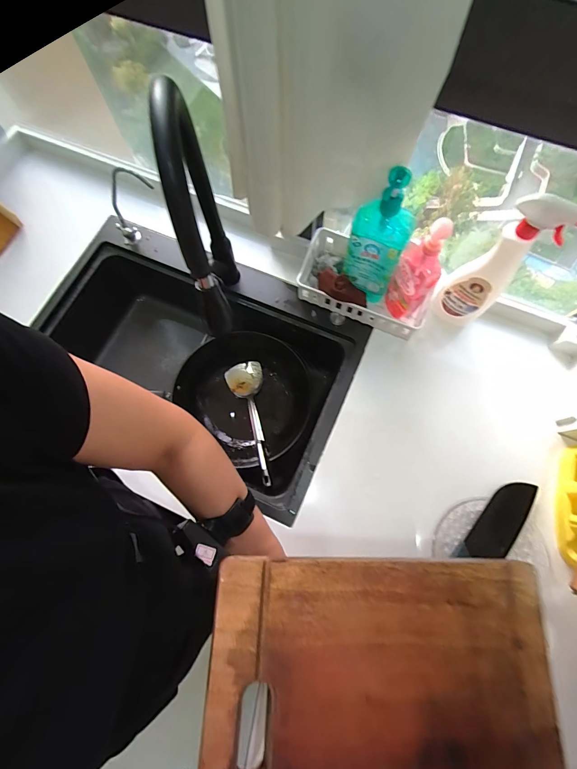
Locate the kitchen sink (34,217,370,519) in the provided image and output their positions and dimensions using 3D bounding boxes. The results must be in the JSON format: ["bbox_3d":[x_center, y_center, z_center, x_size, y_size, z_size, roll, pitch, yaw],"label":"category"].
[{"bbox_3d":[-0.221,-0.052,0.820,0.713,0.224,0.411,24,76,9],"label":"kitchen sink"}]

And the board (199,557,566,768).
[{"bbox_3d":[0.104,0.303,0.314,0.355,0.009,0.251,8,70,-13],"label":"board"}]

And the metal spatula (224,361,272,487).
[{"bbox_3d":[-0.083,0.090,0.817,0.097,0.055,0.355,-15,50,-3],"label":"metal spatula"}]

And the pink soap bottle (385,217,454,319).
[{"bbox_3d":[0.230,-0.196,0.617,0.072,0.233,0.053,30,77,10],"label":"pink soap bottle"}]

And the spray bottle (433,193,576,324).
[{"bbox_3d":[0.335,-0.189,0.564,0.108,0.275,0.050,21,75,8],"label":"spray bottle"}]

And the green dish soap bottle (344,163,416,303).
[{"bbox_3d":[0.156,-0.250,0.601,0.103,0.268,0.068,14,74,6],"label":"green dish soap bottle"}]

